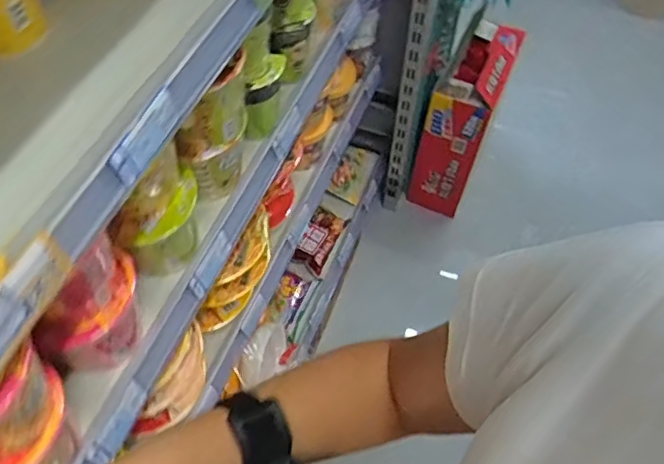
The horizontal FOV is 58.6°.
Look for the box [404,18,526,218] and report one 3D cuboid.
[{"bbox_3d":[0.374,-0.309,1.709,0.155,0.506,0.290,21,58,13],"label":"box"}]

